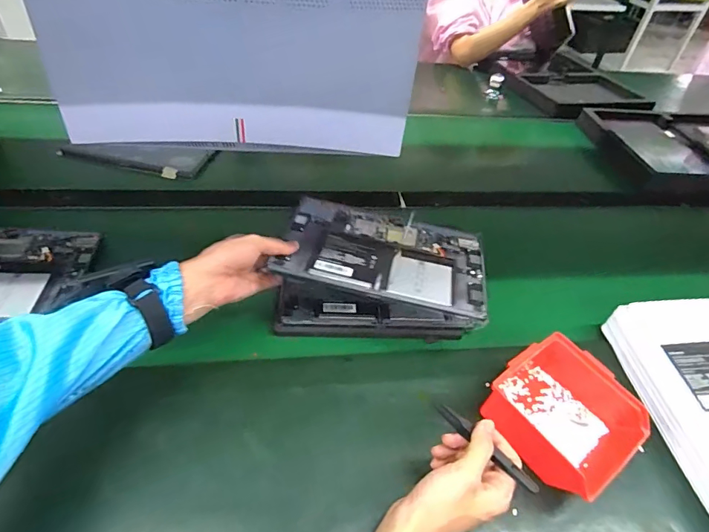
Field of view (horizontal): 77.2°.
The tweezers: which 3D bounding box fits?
[{"bbox_3d":[0.119,0.163,0.402,0.105,0.013,0.012,39,54,22],"label":"tweezers"}]

